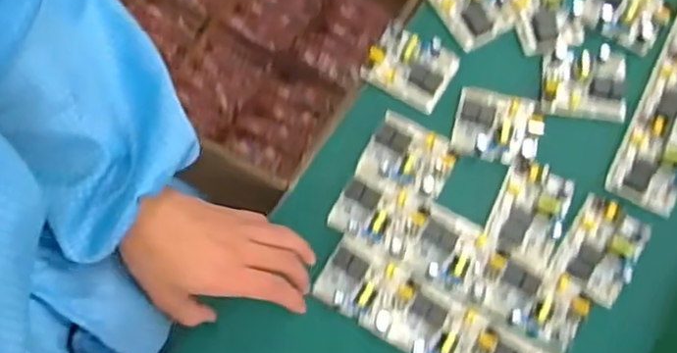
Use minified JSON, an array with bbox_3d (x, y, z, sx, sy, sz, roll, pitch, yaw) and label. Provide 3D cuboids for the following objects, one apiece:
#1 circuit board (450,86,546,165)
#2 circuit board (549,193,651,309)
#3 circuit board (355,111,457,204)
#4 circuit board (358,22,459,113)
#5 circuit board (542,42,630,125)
[{"bbox_3d":[0.152,-0.050,0.633,0.079,0.016,0.068,10,73,2],"label":"circuit board"},{"bbox_3d":[0.237,0.065,0.598,0.064,0.023,0.088,34,76,9],"label":"circuit board"},{"bbox_3d":[0.066,-0.018,0.624,0.077,0.018,0.071,26,75,7],"label":"circuit board"},{"bbox_3d":[0.071,-0.111,0.657,0.080,0.022,0.064,29,75,8],"label":"circuit board"},{"bbox_3d":[0.240,-0.092,0.642,0.081,0.018,0.070,9,73,2],"label":"circuit board"}]

